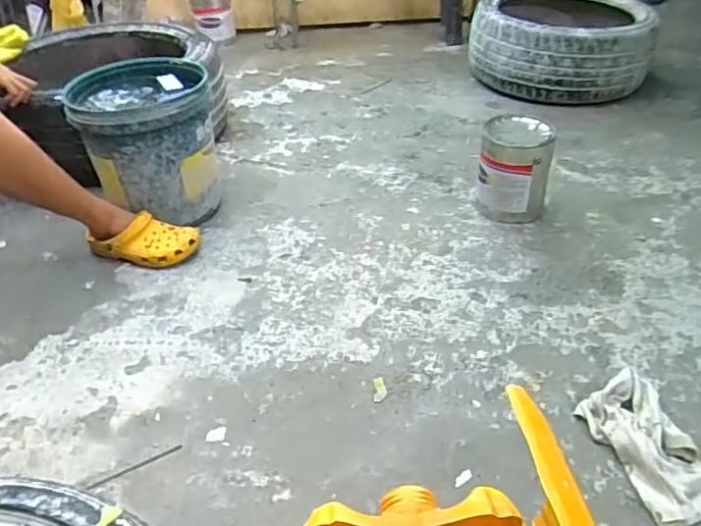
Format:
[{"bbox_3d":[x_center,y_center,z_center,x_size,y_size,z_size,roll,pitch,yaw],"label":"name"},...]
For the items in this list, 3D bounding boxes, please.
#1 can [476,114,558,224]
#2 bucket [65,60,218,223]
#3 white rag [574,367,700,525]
[{"bbox_3d":[0.382,-0.218,1.376,0.172,0.217,0.149,11,41,15],"label":"can"},{"bbox_3d":[-0.472,-0.287,1.381,0.279,0.271,0.312,-15,41,-16],"label":"bucket"},{"bbox_3d":[0.454,0.273,0.897,0.115,0.054,0.224,-14,41,-15],"label":"white rag"}]

